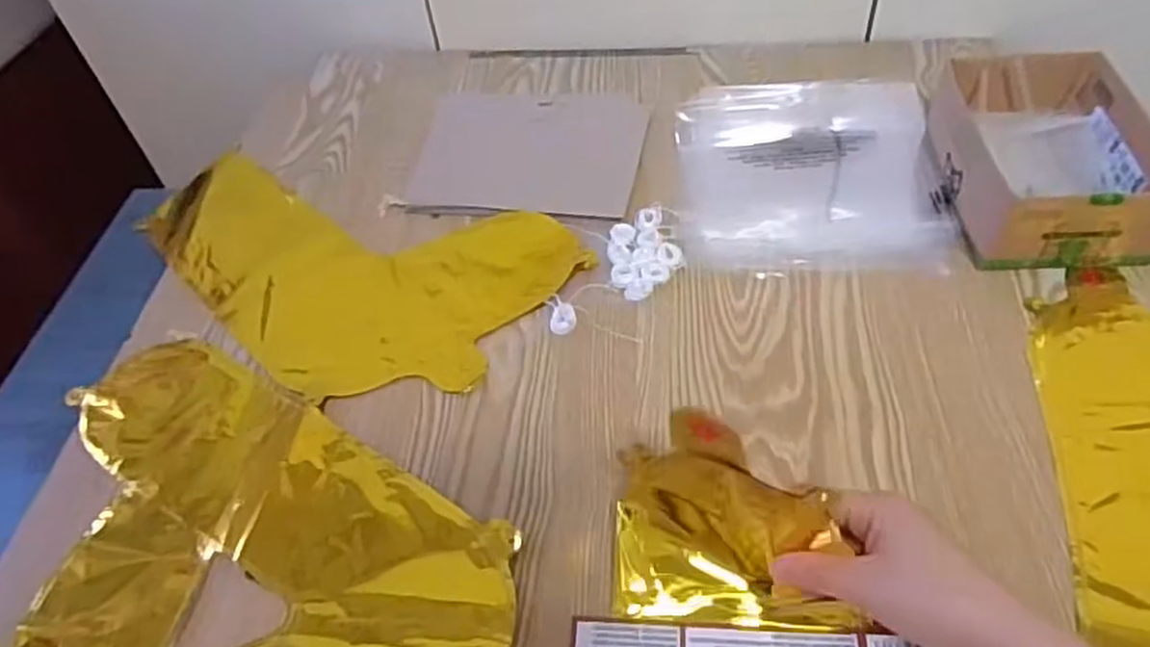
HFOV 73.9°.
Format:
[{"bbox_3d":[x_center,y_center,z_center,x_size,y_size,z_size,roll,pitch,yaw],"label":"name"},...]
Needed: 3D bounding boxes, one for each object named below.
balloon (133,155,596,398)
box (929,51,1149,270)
[{"bbox_3d":[-0.202,-0.060,0.637,0.374,0.009,0.218,25,56,25],"label":"balloon"},{"bbox_3d":[0.357,-0.131,0.591,0.128,0.066,0.194,0,49,6],"label":"box"}]

